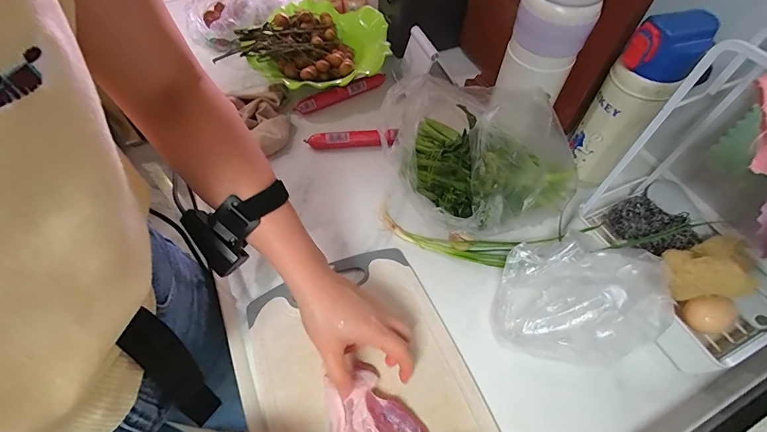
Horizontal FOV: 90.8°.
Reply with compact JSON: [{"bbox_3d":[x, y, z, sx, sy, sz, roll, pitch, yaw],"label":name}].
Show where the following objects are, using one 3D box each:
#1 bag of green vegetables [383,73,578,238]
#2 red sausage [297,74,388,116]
[{"bbox_3d":[0.117,-0.096,0.502,0.201,0.133,0.227,-21,59,-14],"label":"bag of green vegetables"},{"bbox_3d":[-0.073,-0.211,0.644,0.163,0.027,0.019,-23,60,-15],"label":"red sausage"}]

